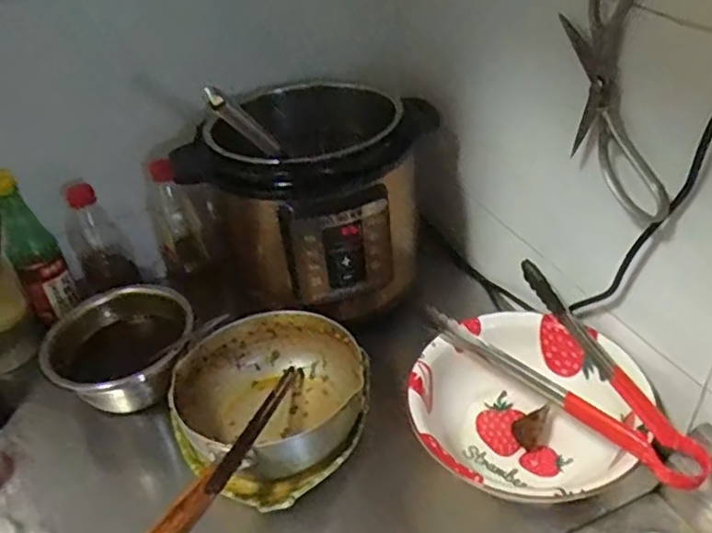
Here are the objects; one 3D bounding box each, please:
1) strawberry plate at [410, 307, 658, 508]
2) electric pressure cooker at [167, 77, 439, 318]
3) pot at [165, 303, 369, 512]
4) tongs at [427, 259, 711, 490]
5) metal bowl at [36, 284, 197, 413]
[{"bbox_3d":[0.172,0.159,0.661,0.225,0.091,0.222,-4,35,3],"label":"strawberry plate"},{"bbox_3d":[-0.046,-0.089,0.826,0.239,0.206,0.258,-32,42,-31],"label":"electric pressure cooker"},{"bbox_3d":[-0.084,0.146,0.708,0.208,0.087,0.208,-4,35,3],"label":"pot"},{"bbox_3d":[0.198,0.106,0.639,0.156,0.065,0.293,-18,37,-15],"label":"tongs"},{"bbox_3d":[-0.280,0.106,0.780,0.160,0.083,0.161,-4,35,3],"label":"metal bowl"}]

